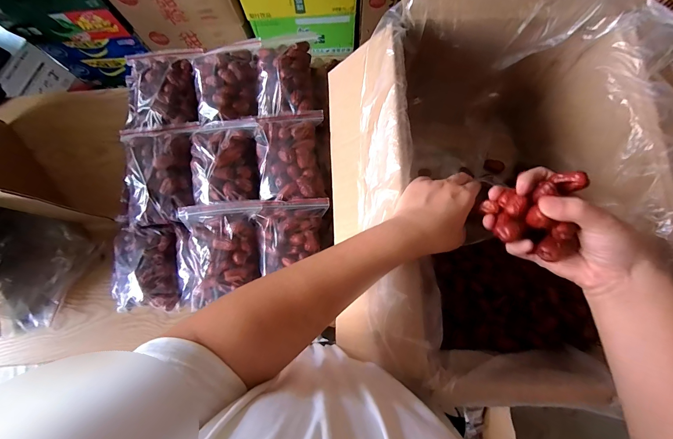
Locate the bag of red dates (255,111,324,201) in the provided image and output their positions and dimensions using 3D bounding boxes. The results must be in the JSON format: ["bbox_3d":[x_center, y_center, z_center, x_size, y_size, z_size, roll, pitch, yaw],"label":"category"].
[{"bbox_3d":[-0.077,-0.106,0.527,0.104,0.058,0.153,-2,80,1],"label":"bag of red dates"}]

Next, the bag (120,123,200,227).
[{"bbox_3d":[-0.300,-0.079,0.518,0.127,0.047,0.171,-2,80,1],"label":"bag"}]

